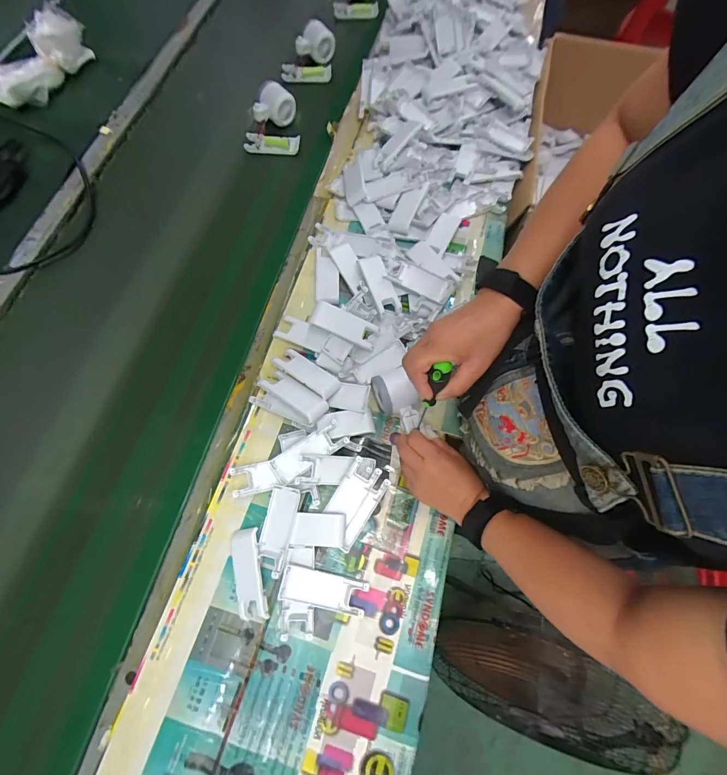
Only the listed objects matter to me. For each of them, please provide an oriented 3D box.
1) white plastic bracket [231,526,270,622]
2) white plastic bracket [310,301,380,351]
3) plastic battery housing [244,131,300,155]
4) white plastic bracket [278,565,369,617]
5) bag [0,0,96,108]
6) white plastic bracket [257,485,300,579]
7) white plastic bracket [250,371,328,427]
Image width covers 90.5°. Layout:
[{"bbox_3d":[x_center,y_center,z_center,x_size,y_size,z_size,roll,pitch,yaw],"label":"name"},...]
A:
[{"bbox_3d":[-0.142,0.231,0.447,0.038,0.013,0.105,-18,75,14],"label":"white plastic bracket"},{"bbox_3d":[-0.027,-0.093,0.529,0.099,0.010,0.041,24,72,-12],"label":"white plastic bracket"},{"bbox_3d":[-0.176,-0.477,0.702,0.108,0.027,0.028,4,71,0],"label":"plastic battery housing"},{"bbox_3d":[-0.048,0.250,0.443,0.102,0.018,0.040,12,72,3],"label":"white plastic bracket"},{"bbox_3d":[-0.625,-0.623,0.695,0.223,0.087,0.081,-39,76,-12],"label":"bag"},{"bbox_3d":[-0.110,0.179,0.458,0.037,0.011,0.102,11,72,3],"label":"white plastic bracket"},{"bbox_3d":[-0.103,0.013,0.505,0.104,0.021,0.054,24,73,7],"label":"white plastic bracket"}]

